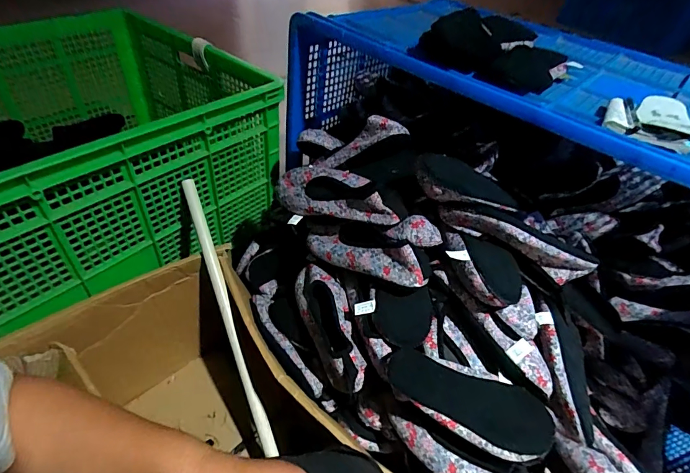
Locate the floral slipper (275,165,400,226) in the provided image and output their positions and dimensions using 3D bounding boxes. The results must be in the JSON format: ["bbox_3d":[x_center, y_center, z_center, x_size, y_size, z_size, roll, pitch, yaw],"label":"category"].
[{"bbox_3d":[-0.021,-0.073,0.692,0.243,0.068,0.091,20,42,34],"label":"floral slipper"}]

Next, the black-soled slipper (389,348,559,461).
[{"bbox_3d":[0.177,0.243,0.578,0.256,0.060,0.100,24,60,1],"label":"black-soled slipper"}]

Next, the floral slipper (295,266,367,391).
[{"bbox_3d":[-0.028,0.137,0.666,0.081,0.062,0.246,-8,45,-16],"label":"floral slipper"}]

